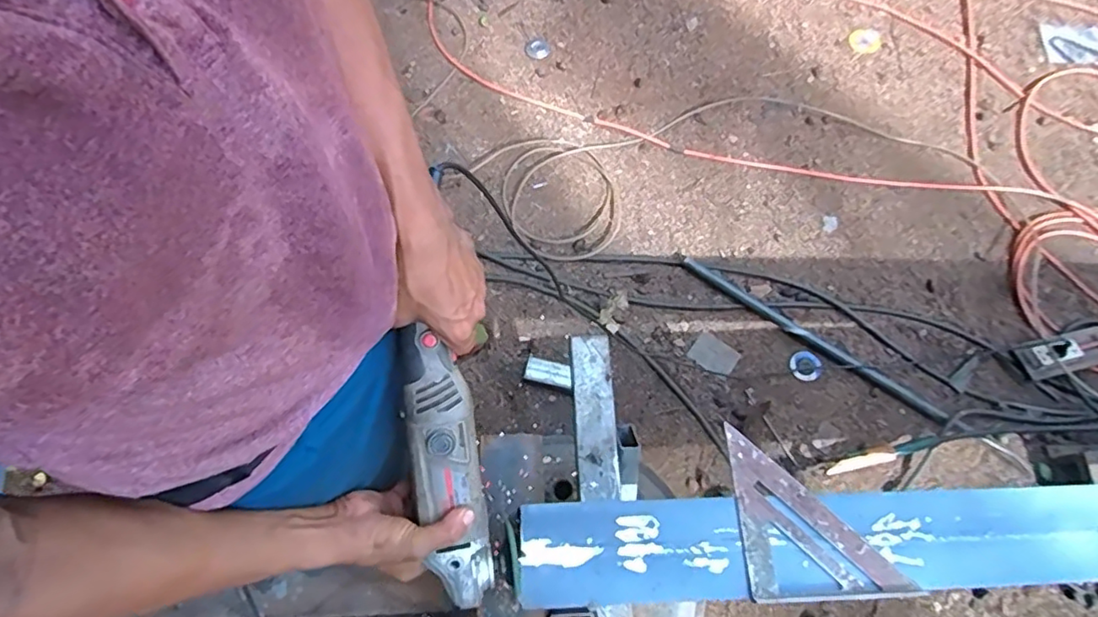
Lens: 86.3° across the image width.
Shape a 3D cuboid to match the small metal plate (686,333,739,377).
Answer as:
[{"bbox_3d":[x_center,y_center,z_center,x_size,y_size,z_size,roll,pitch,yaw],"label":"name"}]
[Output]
[{"bbox_3d":[0.398,0.115,1.423,0.111,0.006,0.084,33,70,7],"label":"small metal plate"}]

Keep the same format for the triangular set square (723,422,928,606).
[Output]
[{"bbox_3d":[0.249,0.246,0.602,0.231,0.014,0.119,40,72,14],"label":"triangular set square"}]

